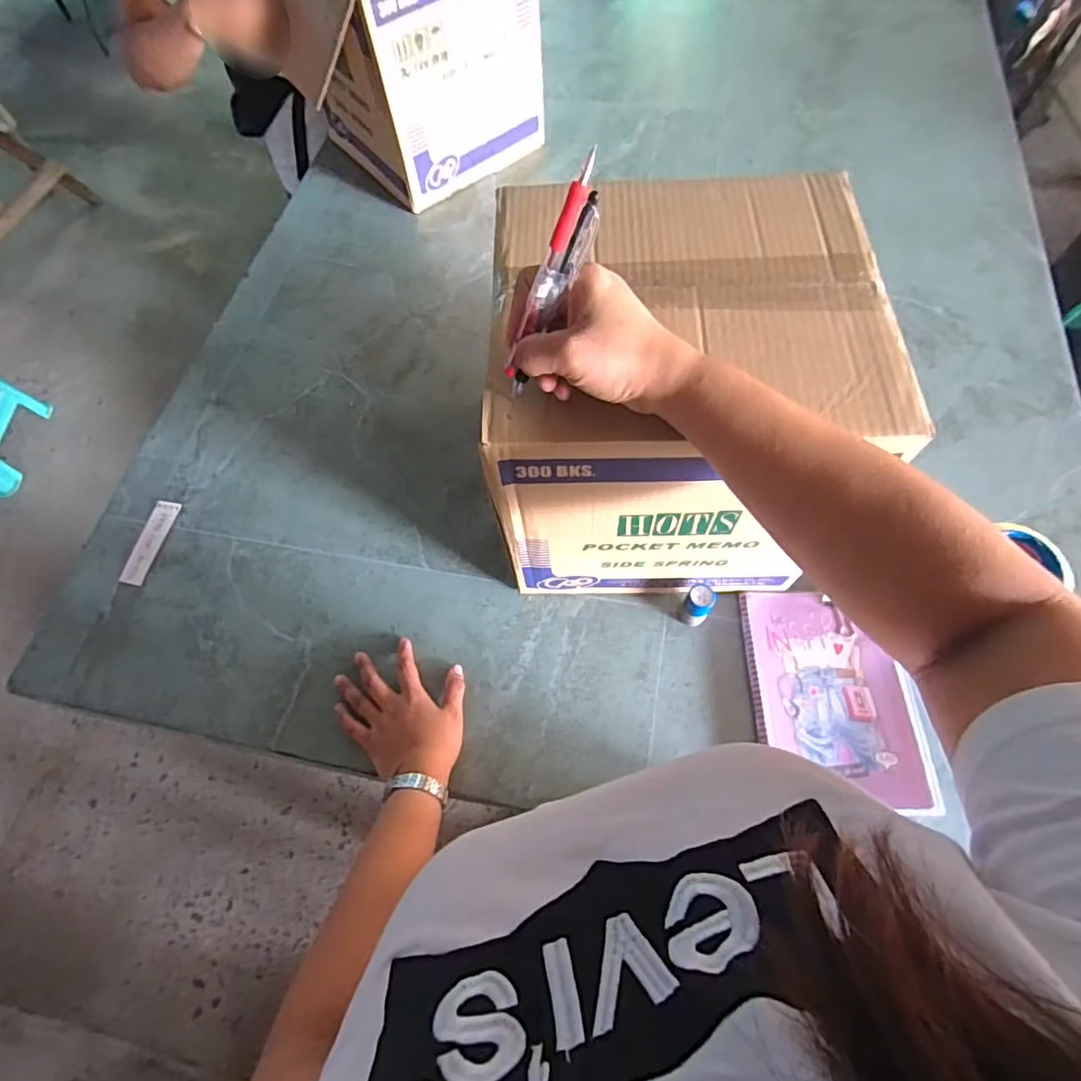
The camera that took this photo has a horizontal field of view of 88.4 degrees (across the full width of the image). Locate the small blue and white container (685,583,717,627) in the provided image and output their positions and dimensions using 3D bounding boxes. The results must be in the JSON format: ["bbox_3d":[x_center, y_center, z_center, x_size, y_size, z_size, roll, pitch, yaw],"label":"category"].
[{"bbox_3d":[0.171,0.071,0.603,0.029,0.058,0.031,-1,66,3],"label":"small blue and white container"}]

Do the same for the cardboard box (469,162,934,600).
[{"bbox_3d":[0.119,-0.129,0.542,0.289,0.265,0.280,1,66,4],"label":"cardboard box"}]

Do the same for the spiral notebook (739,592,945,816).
[{"bbox_3d":[0.304,0.160,0.581,0.160,0.016,0.212,0,66,3],"label":"spiral notebook"}]

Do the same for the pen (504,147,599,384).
[{"bbox_3d":[0.003,-0.157,0.334,0.009,0.133,0.012,-21,61,-43],"label":"pen"}]

